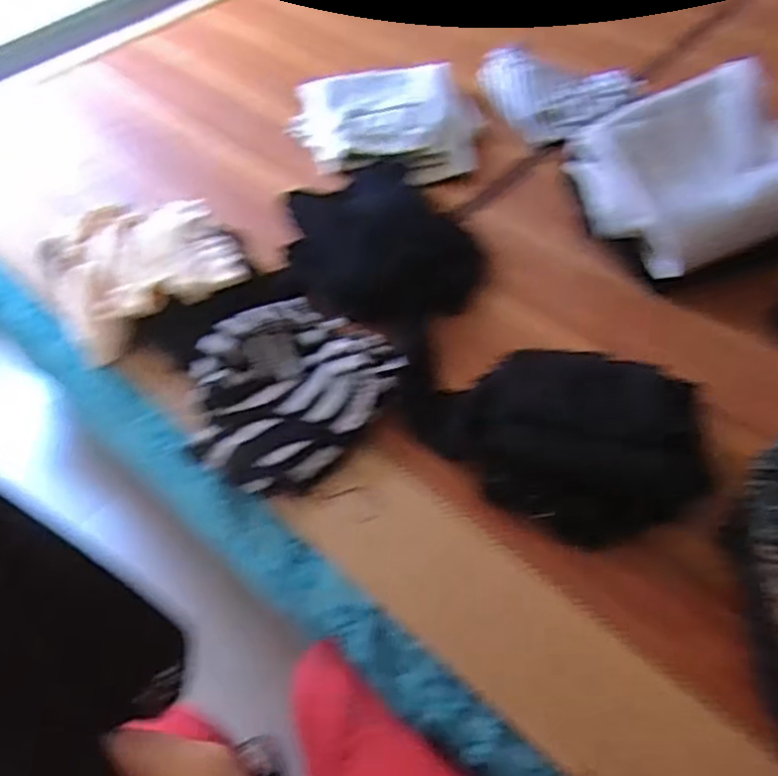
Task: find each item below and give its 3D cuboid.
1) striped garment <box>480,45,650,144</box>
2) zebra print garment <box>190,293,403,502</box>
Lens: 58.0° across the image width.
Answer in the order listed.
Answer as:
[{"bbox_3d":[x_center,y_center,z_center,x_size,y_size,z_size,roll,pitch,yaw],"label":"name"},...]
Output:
[{"bbox_3d":[0.268,-0.497,1.154,0.204,0.041,0.269,-26,54,-15],"label":"striped garment"},{"bbox_3d":[-0.109,-0.001,0.751,0.194,0.066,0.220,19,55,18],"label":"zebra print garment"}]

